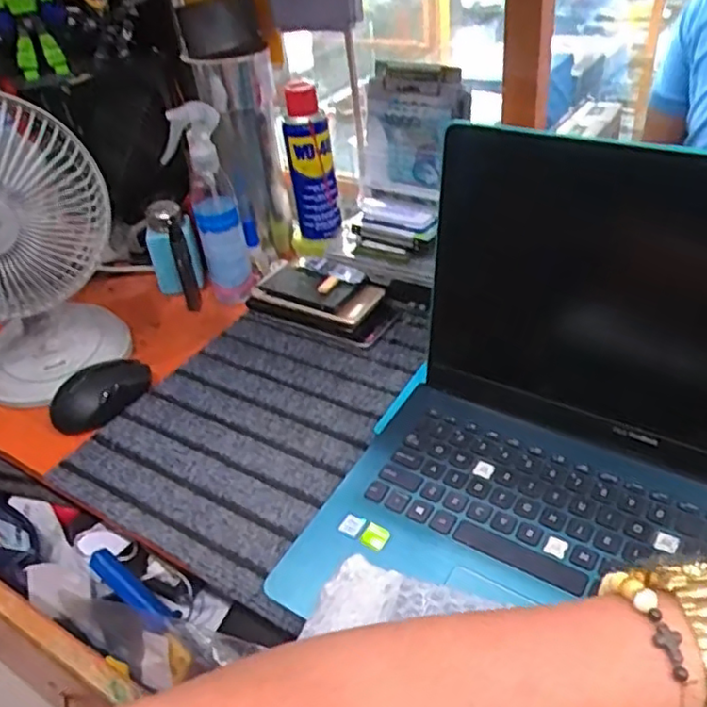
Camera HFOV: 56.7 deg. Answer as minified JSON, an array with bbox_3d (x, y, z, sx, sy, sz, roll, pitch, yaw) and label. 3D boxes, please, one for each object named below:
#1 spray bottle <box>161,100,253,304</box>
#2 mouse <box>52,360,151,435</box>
[{"bbox_3d":[-0.155,-0.157,0.714,0.068,0.214,0.050,-13,38,-9],"label":"spray bottle"},{"bbox_3d":[-0.244,0.035,0.638,0.060,0.034,0.089,20,44,30],"label":"mouse"}]

